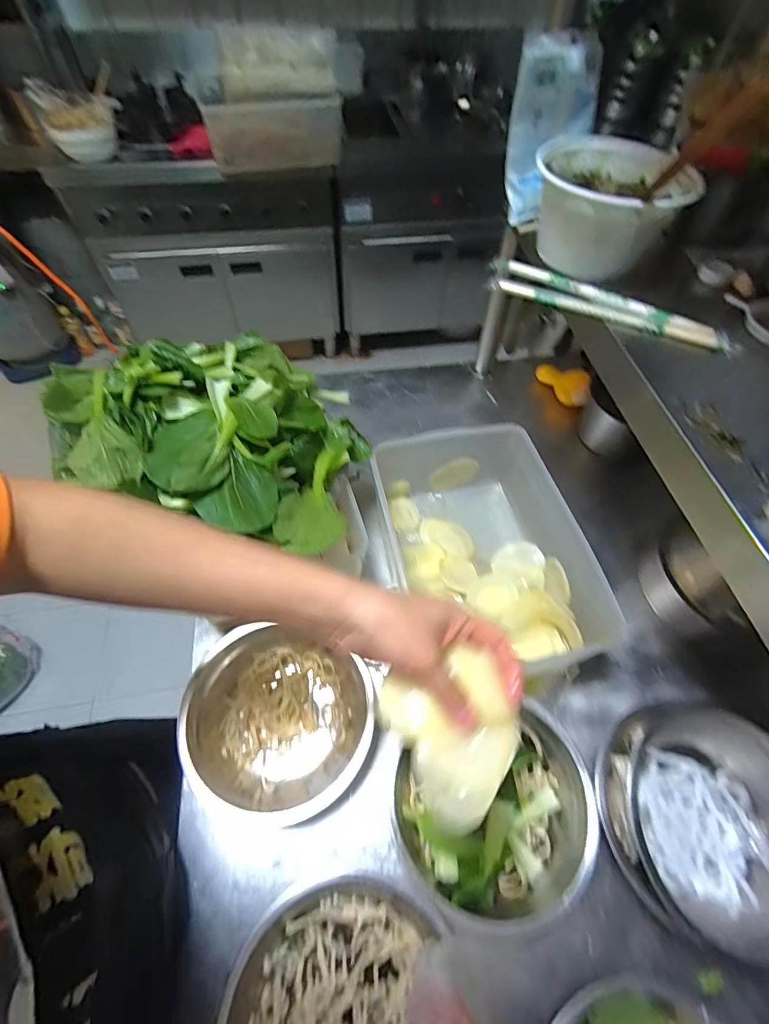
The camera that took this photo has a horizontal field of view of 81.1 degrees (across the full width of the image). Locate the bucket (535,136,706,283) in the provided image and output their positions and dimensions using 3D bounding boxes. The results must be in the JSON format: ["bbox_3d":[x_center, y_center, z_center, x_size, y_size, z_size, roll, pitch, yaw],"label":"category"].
[{"bbox_3d":[0.227,-0.321,0.486,0.129,0.085,0.151,-2,57,-2],"label":"bucket"}]

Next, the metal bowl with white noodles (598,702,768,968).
[{"bbox_3d":[0.304,0.294,0.426,0.177,0.094,0.191,0,57,-1],"label":"metal bowl with white noodles"}]

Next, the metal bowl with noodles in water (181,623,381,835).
[{"bbox_3d":[-0.113,0.228,0.487,0.190,0.063,0.180,0,57,-1],"label":"metal bowl with noodles in water"}]

